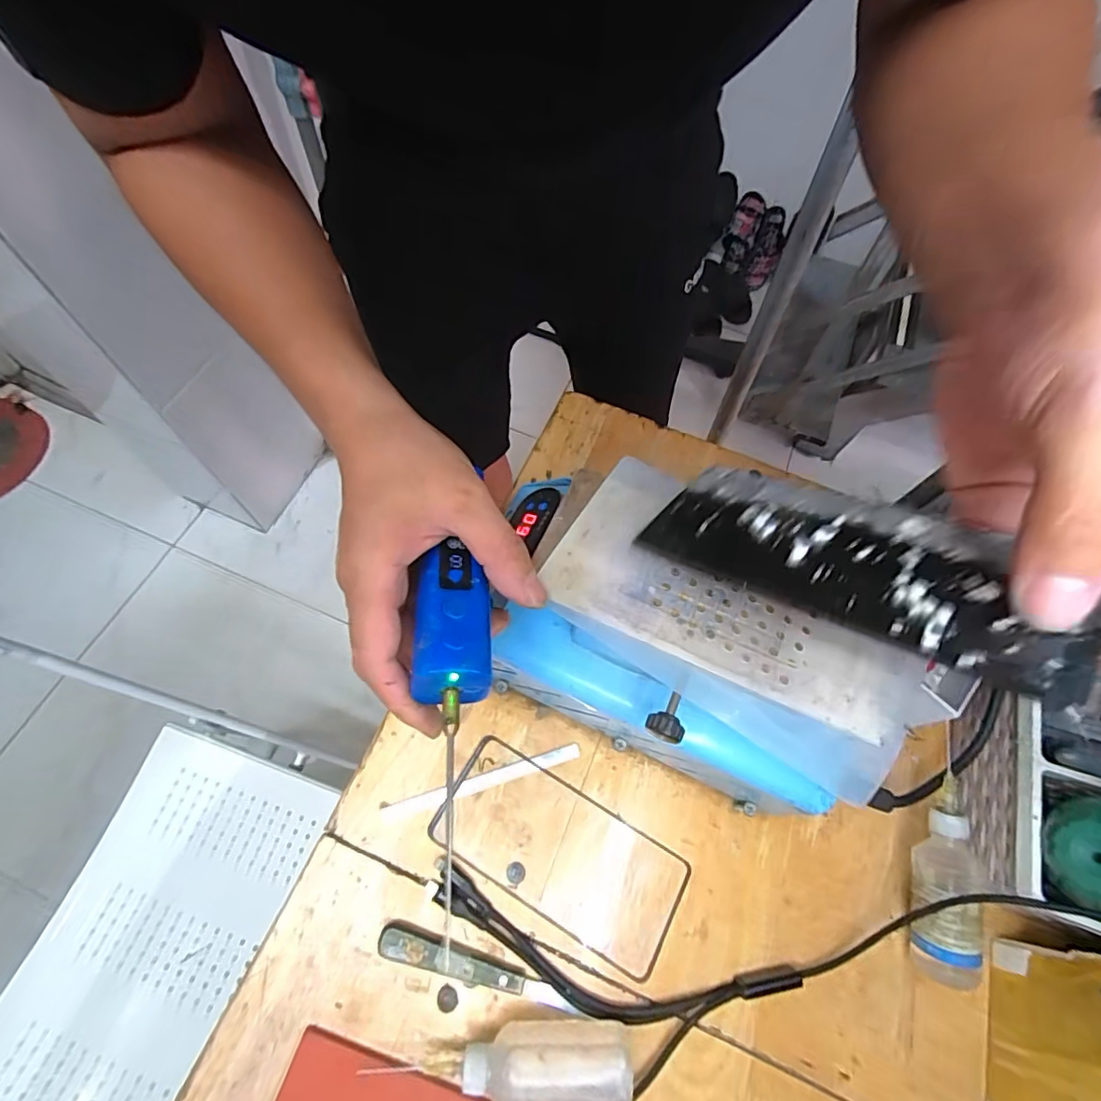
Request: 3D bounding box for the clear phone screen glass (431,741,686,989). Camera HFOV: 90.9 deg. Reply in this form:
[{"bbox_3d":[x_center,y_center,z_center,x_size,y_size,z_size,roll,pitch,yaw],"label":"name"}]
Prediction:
[{"bbox_3d":[0.005,0.188,0.341,0.157,0.005,0.072,29,65,9],"label":"clear phone screen glass"}]

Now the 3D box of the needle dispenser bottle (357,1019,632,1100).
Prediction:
[{"bbox_3d":[-0.021,0.264,0.281,0.119,0.036,0.033,2,64,-3],"label":"needle dispenser bottle"}]

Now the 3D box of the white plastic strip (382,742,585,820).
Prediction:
[{"bbox_3d":[-0.044,0.151,0.354,0.130,0.005,0.010,-14,69,-10],"label":"white plastic strip"}]

